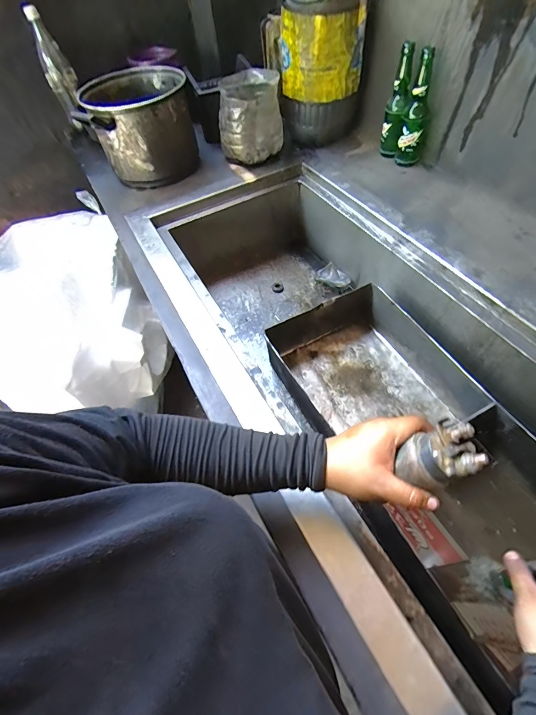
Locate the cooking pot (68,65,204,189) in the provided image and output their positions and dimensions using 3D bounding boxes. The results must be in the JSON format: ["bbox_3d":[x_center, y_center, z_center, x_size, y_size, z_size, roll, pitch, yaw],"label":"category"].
[{"bbox_3d":[-0.318,-0.590,0.887,0.235,0.198,0.260,-18,56,-7],"label":"cooking pot"}]

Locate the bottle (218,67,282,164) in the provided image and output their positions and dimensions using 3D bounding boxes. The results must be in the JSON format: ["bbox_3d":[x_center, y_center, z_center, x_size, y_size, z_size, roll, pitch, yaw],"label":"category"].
[{"bbox_3d":[-0.045,-0.627,0.906,0.161,0.172,0.177,-6,55,1],"label":"bottle"}]

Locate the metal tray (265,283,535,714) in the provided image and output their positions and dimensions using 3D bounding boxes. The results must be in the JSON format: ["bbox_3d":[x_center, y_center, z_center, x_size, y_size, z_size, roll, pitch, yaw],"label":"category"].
[{"bbox_3d":[0.273,0.157,0.600,0.286,0.120,0.673,-27,57,-13],"label":"metal tray"}]

